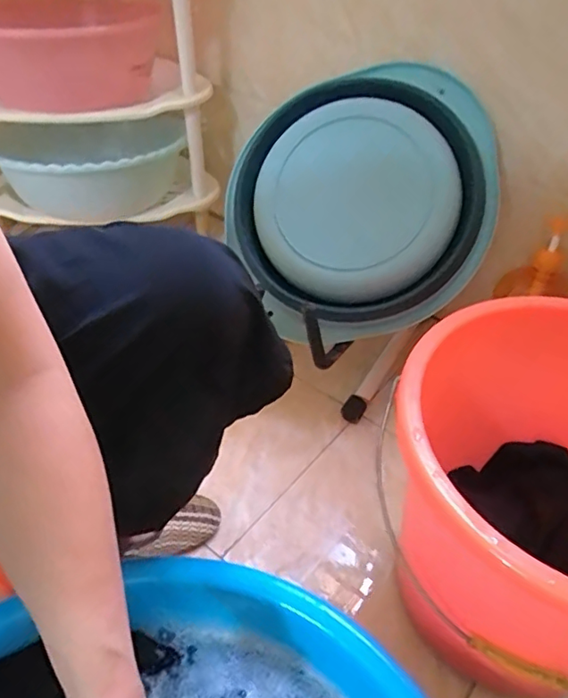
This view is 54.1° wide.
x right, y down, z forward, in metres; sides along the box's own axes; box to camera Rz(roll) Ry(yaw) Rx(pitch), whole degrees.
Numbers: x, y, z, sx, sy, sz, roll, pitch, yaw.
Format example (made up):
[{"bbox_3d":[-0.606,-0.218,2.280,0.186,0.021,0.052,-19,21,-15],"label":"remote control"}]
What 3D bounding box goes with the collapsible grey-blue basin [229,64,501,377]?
[{"bbox_3d":[0.101,-0.206,0.759,0.380,0.071,0.359,-32,81,12],"label":"collapsible grey-blue basin"}]

